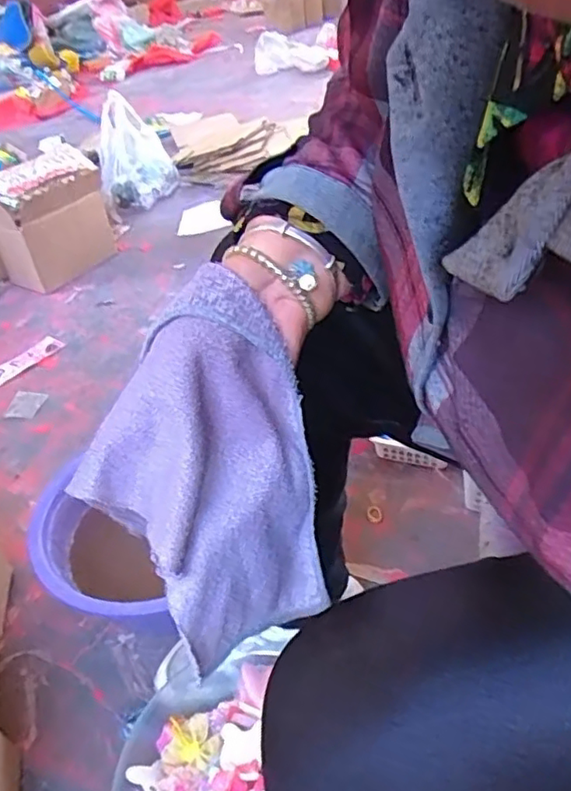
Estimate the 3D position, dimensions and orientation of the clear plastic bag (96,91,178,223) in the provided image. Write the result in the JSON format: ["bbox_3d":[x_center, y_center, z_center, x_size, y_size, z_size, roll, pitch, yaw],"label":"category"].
[{"bbox_3d":[-0.420,-0.653,1.699,0.160,0.235,0.264,-2,40,7],"label":"clear plastic bag"}]

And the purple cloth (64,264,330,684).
[{"bbox_3d":[-0.037,0.036,0.339,0.150,0.202,0.060,-5,5,-35],"label":"purple cloth"}]

